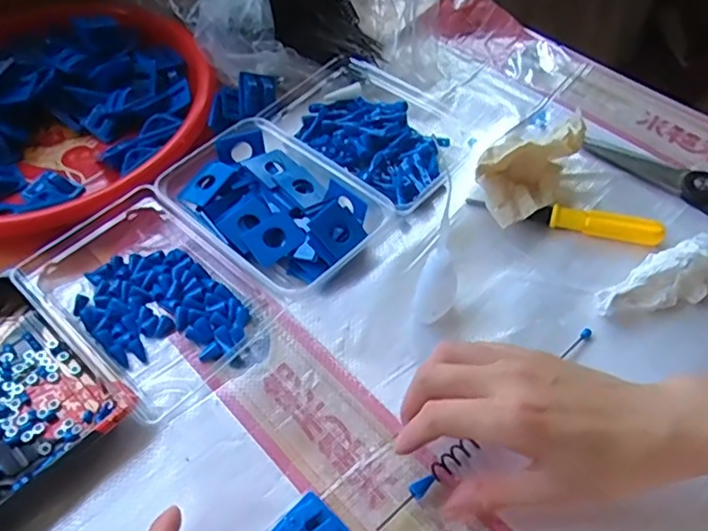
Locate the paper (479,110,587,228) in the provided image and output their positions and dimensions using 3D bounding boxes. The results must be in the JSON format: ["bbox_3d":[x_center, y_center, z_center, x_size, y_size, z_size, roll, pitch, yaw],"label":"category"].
[{"bbox_3d":[0.134,-0.079,0.468,0.065,0.057,0.113,21,58,17],"label":"paper"}]

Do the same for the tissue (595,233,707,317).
[{"bbox_3d":[0.229,0.016,0.407,0.115,0.032,0.062,-25,57,-15],"label":"tissue"}]

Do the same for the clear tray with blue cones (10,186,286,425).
[{"bbox_3d":[-0.157,0.014,0.432,0.178,0.028,0.119,34,62,24],"label":"clear tray with blue cones"}]

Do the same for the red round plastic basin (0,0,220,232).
[{"bbox_3d":[-0.277,-0.140,0.534,0.295,0.045,0.271,-25,57,-15],"label":"red round plastic basin"}]

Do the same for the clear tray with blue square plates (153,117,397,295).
[{"bbox_3d":[-0.066,-0.047,0.467,0.111,0.034,0.155,-39,61,-23],"label":"clear tray with blue square plates"}]

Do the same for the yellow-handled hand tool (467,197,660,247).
[{"bbox_3d":[0.160,-0.036,0.456,0.142,0.019,0.014,12,56,11],"label":"yellow-handled hand tool"}]

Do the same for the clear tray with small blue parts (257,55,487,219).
[{"bbox_3d":[0.009,-0.125,0.525,0.183,0.033,0.113,33,62,24],"label":"clear tray with small blue parts"}]

